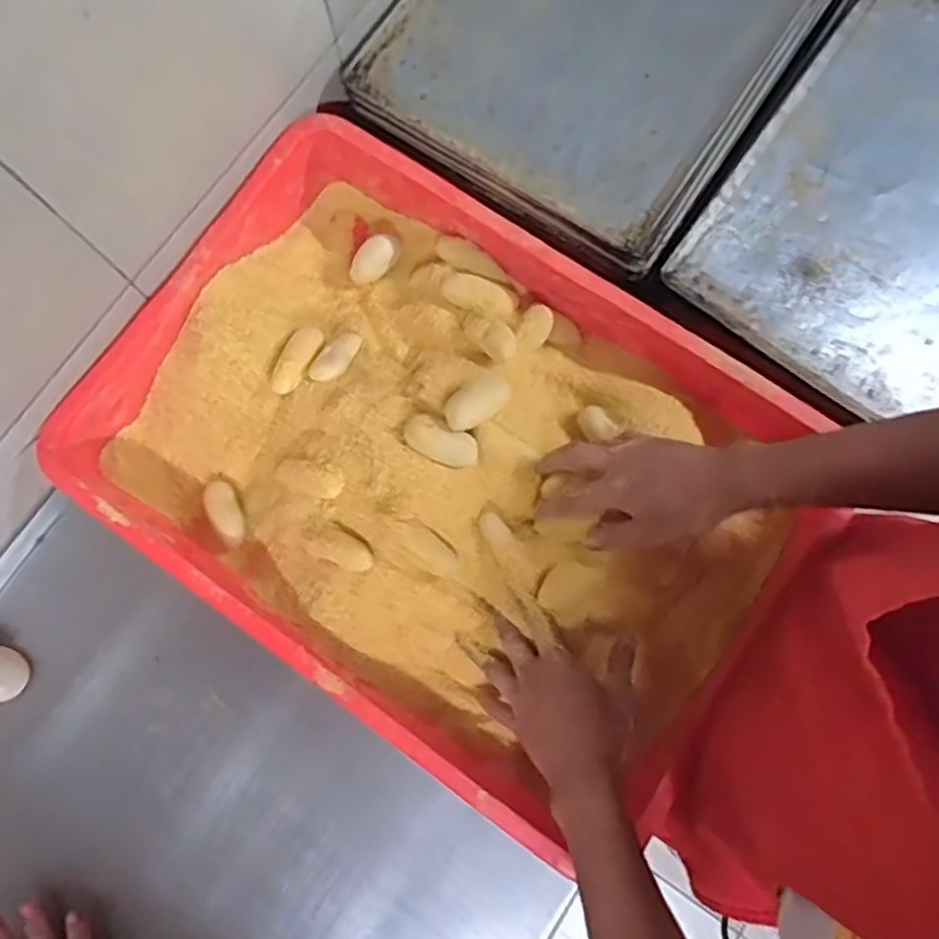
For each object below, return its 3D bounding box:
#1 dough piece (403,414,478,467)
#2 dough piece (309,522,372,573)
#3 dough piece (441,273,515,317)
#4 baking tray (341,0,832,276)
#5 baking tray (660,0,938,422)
[{"bbox_3d":[-0.025,-0.023,0.573,0.064,0.014,0.031,27,77,8],"label":"dough piece"},{"bbox_3d":[-0.110,0.067,0.585,0.060,0.017,0.028,26,77,7],"label":"dough piece"},{"bbox_3d":[0.009,-0.166,0.642,0.070,0.017,0.030,19,76,6],"label":"dough piece"},{"bbox_3d":[0.136,-0.452,0.658,0.344,0.028,0.445,34,86,4],"label":"baking tray"},{"bbox_3d":[0.430,-0.255,0.657,0.321,0.031,0.430,36,83,4],"label":"baking tray"}]

